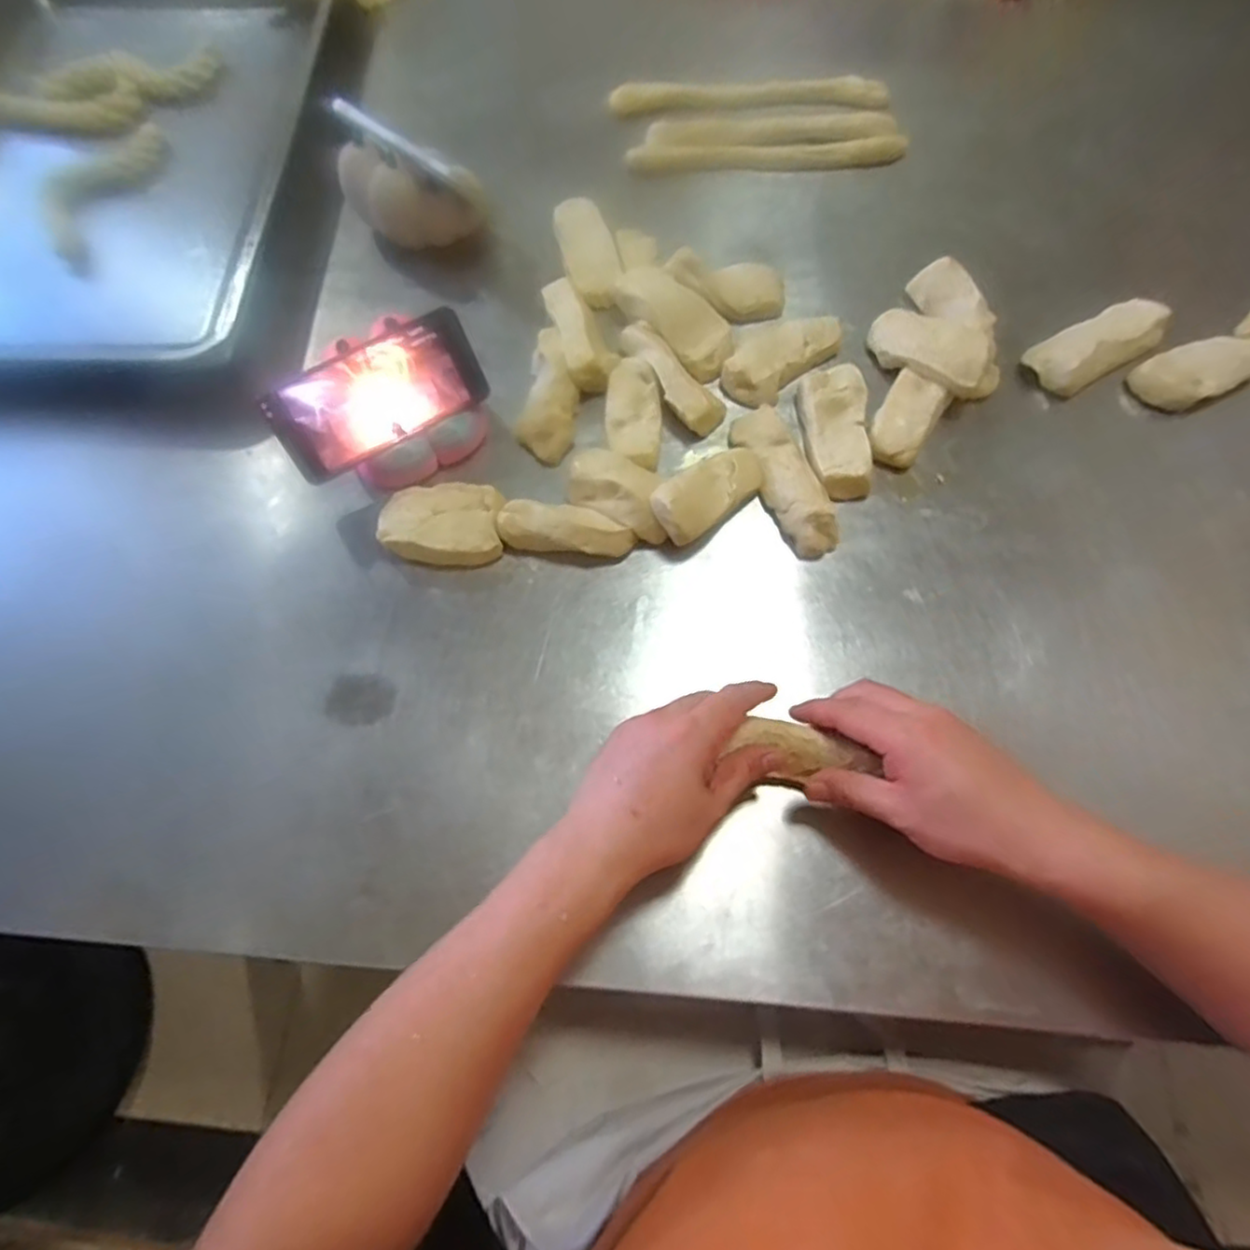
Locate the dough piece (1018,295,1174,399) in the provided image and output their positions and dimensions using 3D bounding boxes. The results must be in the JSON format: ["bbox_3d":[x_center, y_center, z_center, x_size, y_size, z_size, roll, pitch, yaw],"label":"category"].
[{"bbox_3d":[0.428,-0.254,0.644,0.130,0.039,0.055,-29,71,-11],"label":"dough piece"}]

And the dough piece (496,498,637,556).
[{"bbox_3d":[-0.047,-0.077,0.565,0.107,0.030,0.037,11,68,4],"label":"dough piece"}]

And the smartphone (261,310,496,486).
[{"bbox_3d":[-0.197,-0.182,0.565,0.165,0.077,0.016,-31,35,-9],"label":"smartphone"}]

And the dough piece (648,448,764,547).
[{"bbox_3d":[0.069,-0.108,0.561,0.106,0.024,0.046,-36,72,-28],"label":"dough piece"}]

